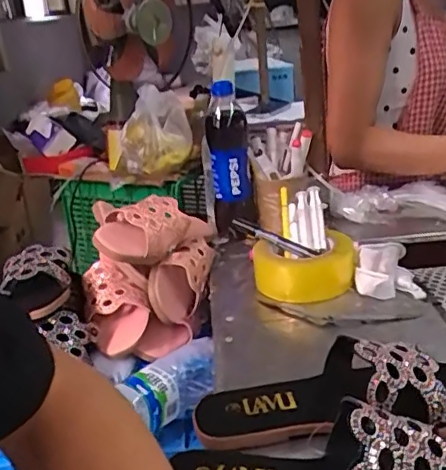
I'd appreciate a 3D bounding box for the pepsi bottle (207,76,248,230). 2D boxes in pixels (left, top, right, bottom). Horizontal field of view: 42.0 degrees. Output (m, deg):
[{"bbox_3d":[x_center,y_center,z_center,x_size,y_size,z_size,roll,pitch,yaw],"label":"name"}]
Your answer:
[{"bbox_3d":[0.009,-0.112,0.867,0.062,0.213,0.058,-4,21,3],"label":"pepsi bottle"}]

